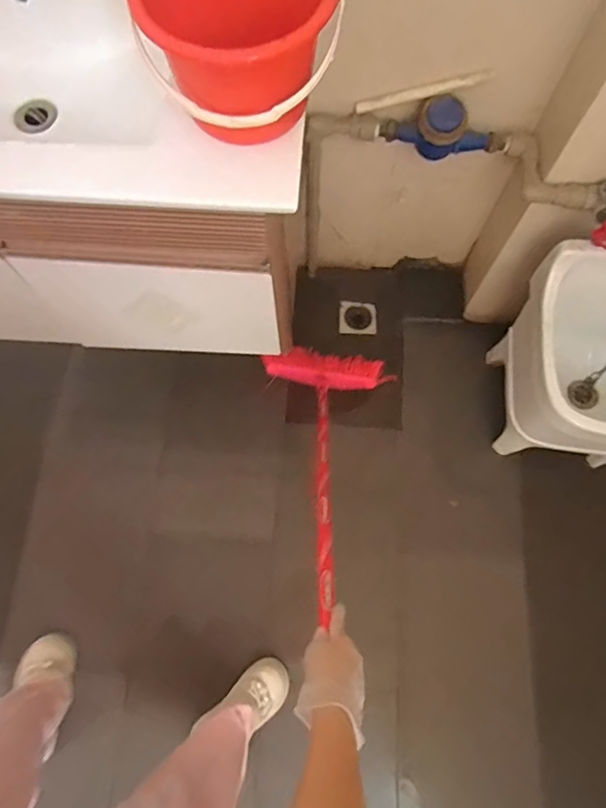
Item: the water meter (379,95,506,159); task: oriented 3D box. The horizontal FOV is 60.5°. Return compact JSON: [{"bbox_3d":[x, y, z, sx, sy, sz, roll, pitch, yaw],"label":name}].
[{"bbox_3d":[0.260,-0.487,0.929,0.218,0.090,0.072,4,72,1],"label":"water meter"}]

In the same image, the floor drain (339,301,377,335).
[{"bbox_3d":[0.155,-0.242,1.465,0.105,0.015,0.092,2,84,10],"label":"floor drain"}]

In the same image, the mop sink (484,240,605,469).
[{"bbox_3d":[0.633,-0.053,1.098,0.362,0.418,0.350,4,72,1],"label":"mop sink"}]

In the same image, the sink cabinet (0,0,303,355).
[{"bbox_3d":[-0.389,-0.382,0.791,0.739,0.359,0.419,2,72,1],"label":"sink cabinet"}]

